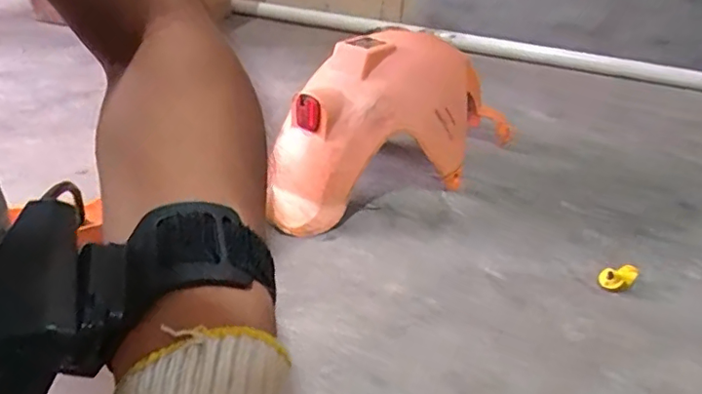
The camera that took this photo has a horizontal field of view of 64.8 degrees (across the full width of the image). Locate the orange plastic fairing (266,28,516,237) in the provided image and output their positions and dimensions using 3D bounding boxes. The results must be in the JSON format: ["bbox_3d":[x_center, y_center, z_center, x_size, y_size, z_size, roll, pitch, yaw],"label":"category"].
[{"bbox_3d":[0.078,-0.106,0.734,0.142,0.198,0.420,28,38,32],"label":"orange plastic fairing"}]

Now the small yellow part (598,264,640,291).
[{"bbox_3d":[0.293,0.085,0.603,0.048,0.014,0.022,-15,35,-9],"label":"small yellow part"}]

